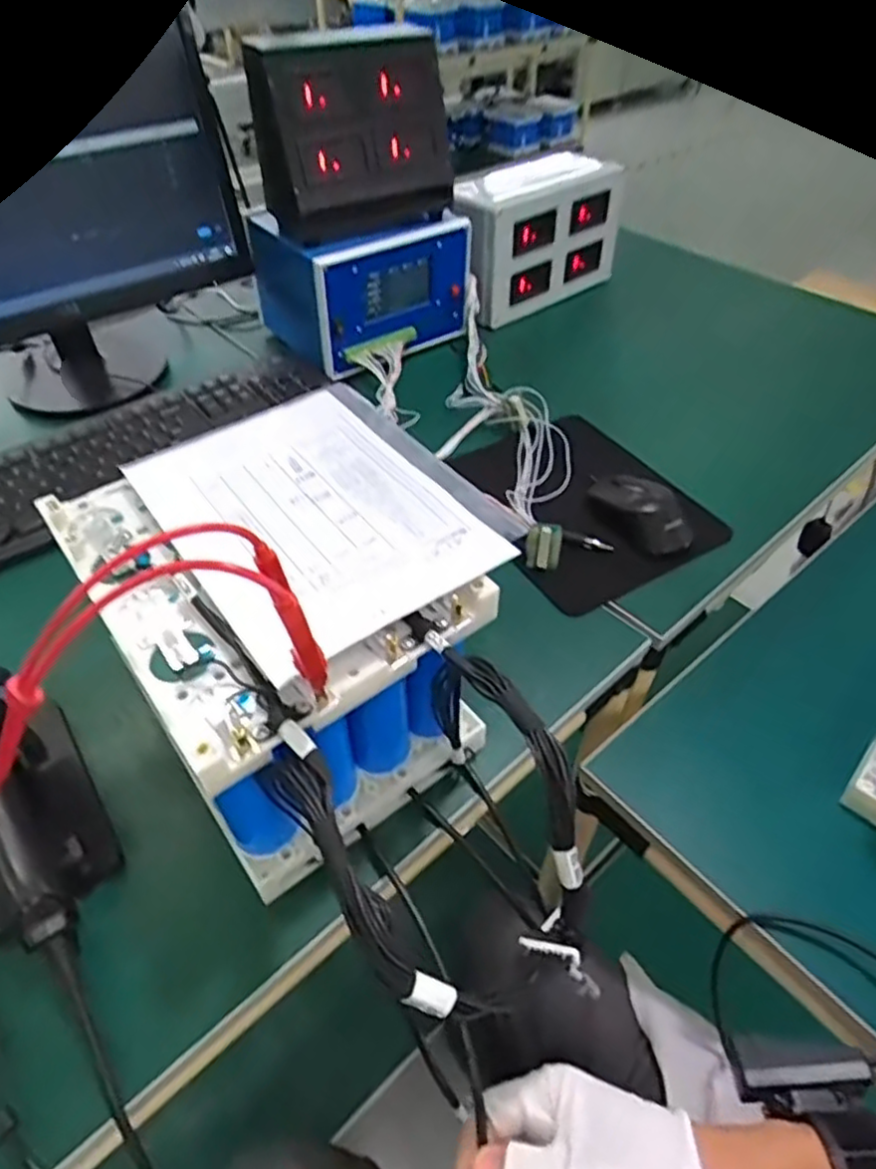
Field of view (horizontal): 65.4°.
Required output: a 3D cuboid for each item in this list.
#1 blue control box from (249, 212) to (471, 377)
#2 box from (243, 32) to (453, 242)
[{"bbox_3d":[-0.086,-0.368,0.814,0.213,0.135,0.167,-24,52,-21],"label":"blue control box"},{"bbox_3d":[-0.081,-0.451,0.692,0.191,0.158,0.076,-16,49,-15],"label":"box"}]

